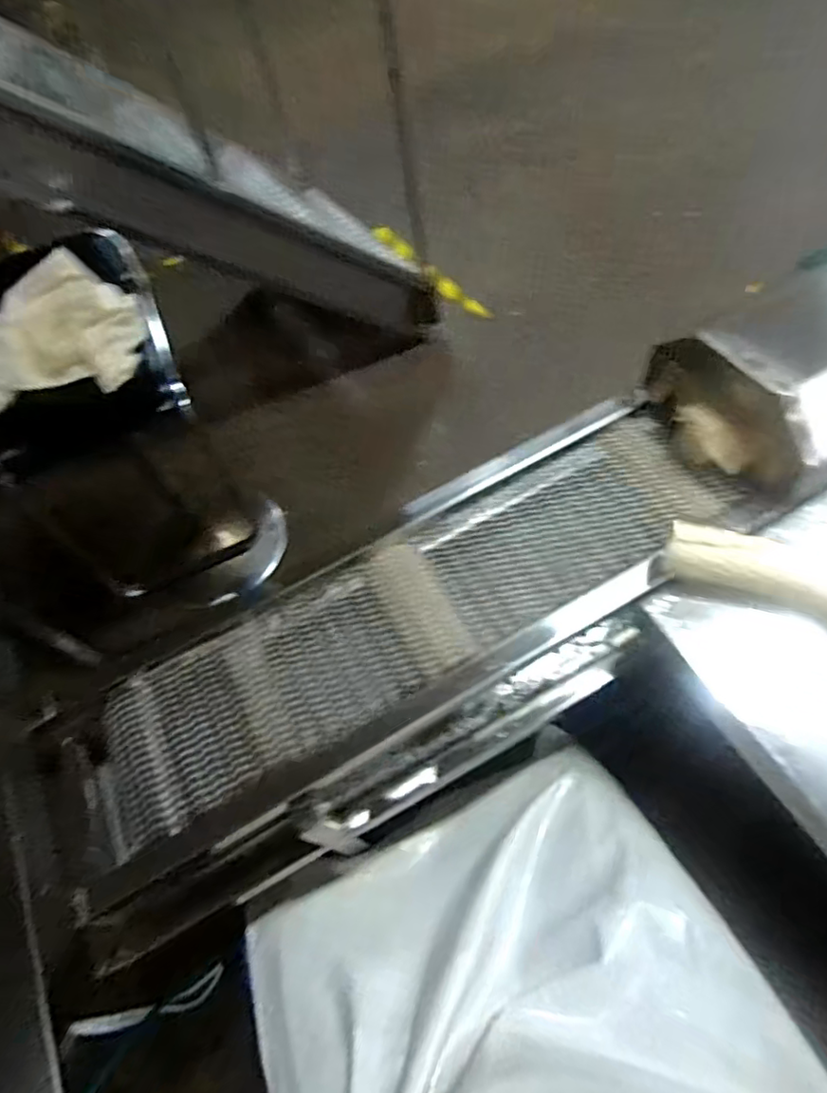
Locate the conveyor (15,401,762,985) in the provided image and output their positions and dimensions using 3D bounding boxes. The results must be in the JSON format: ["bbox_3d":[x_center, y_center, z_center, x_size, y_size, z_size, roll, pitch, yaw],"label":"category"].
[{"bbox_3d":[-0.001,0.103,0.627,0.698,0.170,0.242,-30,65,-13],"label":"conveyor"}]

